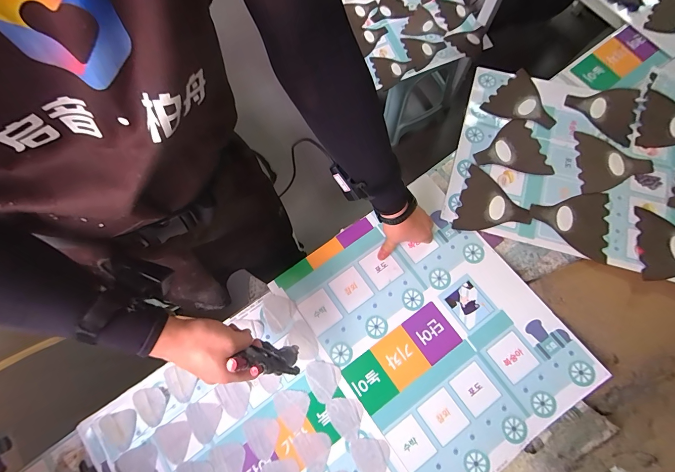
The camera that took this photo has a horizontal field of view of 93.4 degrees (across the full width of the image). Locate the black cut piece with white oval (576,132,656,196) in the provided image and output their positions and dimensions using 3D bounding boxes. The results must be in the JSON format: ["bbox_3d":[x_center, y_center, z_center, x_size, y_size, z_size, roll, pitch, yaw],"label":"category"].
[{"bbox_3d":[0.546,-0.143,0.630,0.134,0.009,0.136,5,70,5],"label":"black cut piece with white oval"}]

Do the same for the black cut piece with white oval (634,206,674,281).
[{"bbox_3d":[0.602,0.012,0.572,0.123,0.009,0.131,-2,74,3],"label":"black cut piece with white oval"}]

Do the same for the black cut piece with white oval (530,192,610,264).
[{"bbox_3d":[0.435,-0.029,0.598,0.132,0.008,0.133,13,74,8],"label":"black cut piece with white oval"}]

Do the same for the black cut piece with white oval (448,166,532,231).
[{"bbox_3d":[0.302,-0.057,0.613,0.130,0.005,0.135,19,74,7],"label":"black cut piece with white oval"}]

